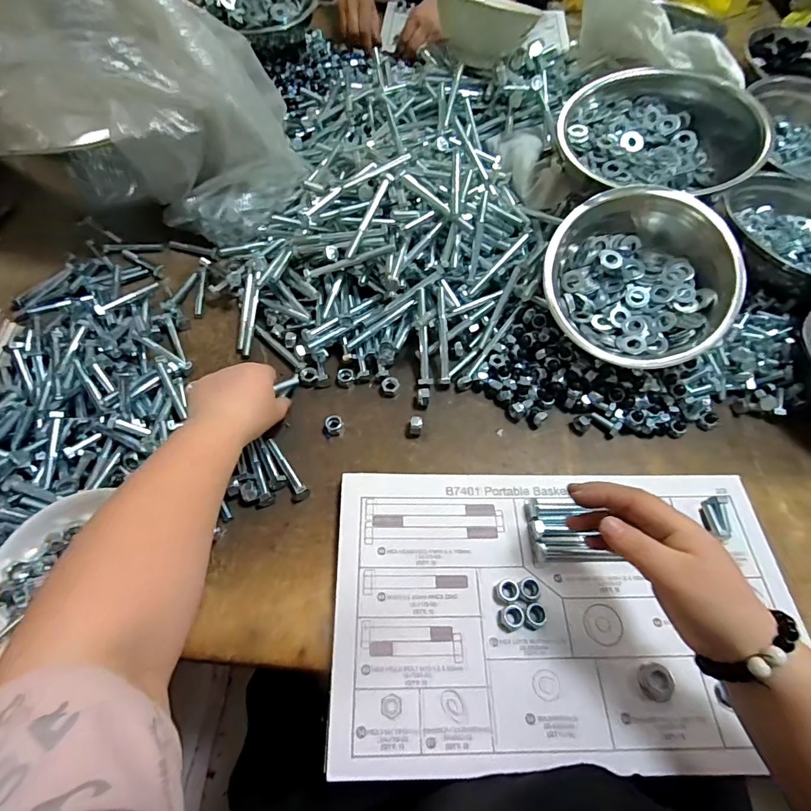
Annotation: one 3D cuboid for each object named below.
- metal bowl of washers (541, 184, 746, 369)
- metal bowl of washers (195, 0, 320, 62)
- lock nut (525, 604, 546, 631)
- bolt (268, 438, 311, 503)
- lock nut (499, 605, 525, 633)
[{"bbox_3d":[0.239,-0.128,0.468,0.185,0.064,0.185,-1,83,6],"label":"metal bowl of washers"},{"bbox_3d":[-0.248,-0.683,0.778,0.180,0.080,0.187,0,61,-1],"label":"metal bowl of washers"},{"bbox_3d":[0.103,0.170,0.357,0.018,0.010,0.016,-32,66,-17],"label":"lock nut"},{"bbox_3d":[-0.115,0.060,0.429,0.017,0.011,0.070,-27,65,-15],"label":"bolt"},{"bbox_3d":[0.085,0.170,0.356,0.020,0.008,0.018,-8,61,-6],"label":"lock nut"}]

